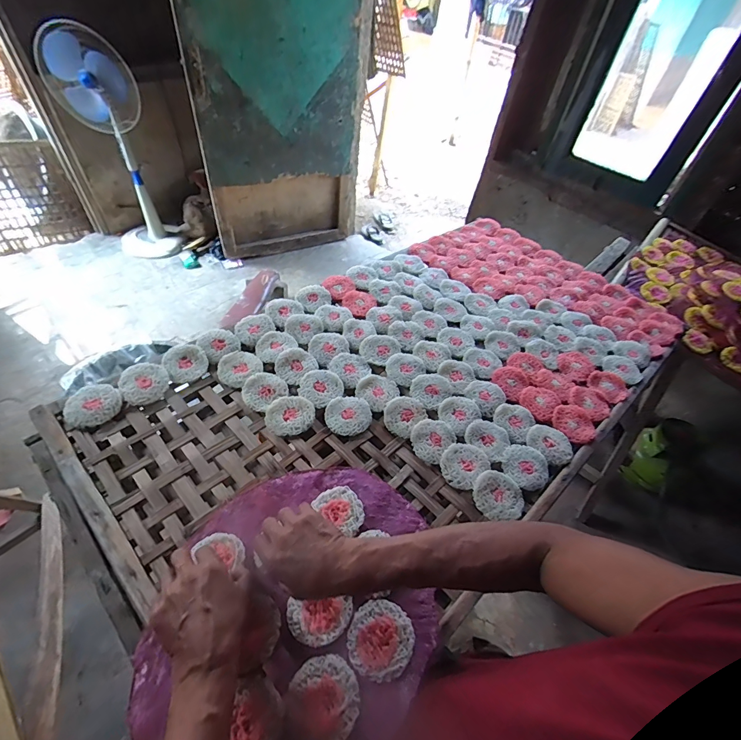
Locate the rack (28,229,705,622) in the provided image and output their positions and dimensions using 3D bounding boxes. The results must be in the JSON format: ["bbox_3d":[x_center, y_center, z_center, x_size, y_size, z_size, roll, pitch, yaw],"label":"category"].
[{"bbox_3d":[0.104,-0.011,0.752,1.140,0.033,0.609,-32,60,-28],"label":"rack"}]

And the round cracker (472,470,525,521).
[{"bbox_3d":[0.200,0.195,0.594,0.079,0.008,0.072,6,57,-10],"label":"round cracker"}]

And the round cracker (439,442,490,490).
[{"bbox_3d":[0.153,0.155,0.628,0.079,0.013,0.068,-34,61,-29],"label":"round cracker"}]

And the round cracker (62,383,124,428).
[{"bbox_3d":[-0.452,0.057,0.619,0.078,0.018,0.078,3,50,-4],"label":"round cracker"}]

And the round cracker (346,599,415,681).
[{"bbox_3d":[0.013,0.325,0.461,0.076,0.007,0.078,3,50,-4],"label":"round cracker"}]

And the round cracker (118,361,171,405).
[{"bbox_3d":[-0.389,0.021,0.655,0.073,0.022,0.082,-30,59,-27],"label":"round cracker"}]

